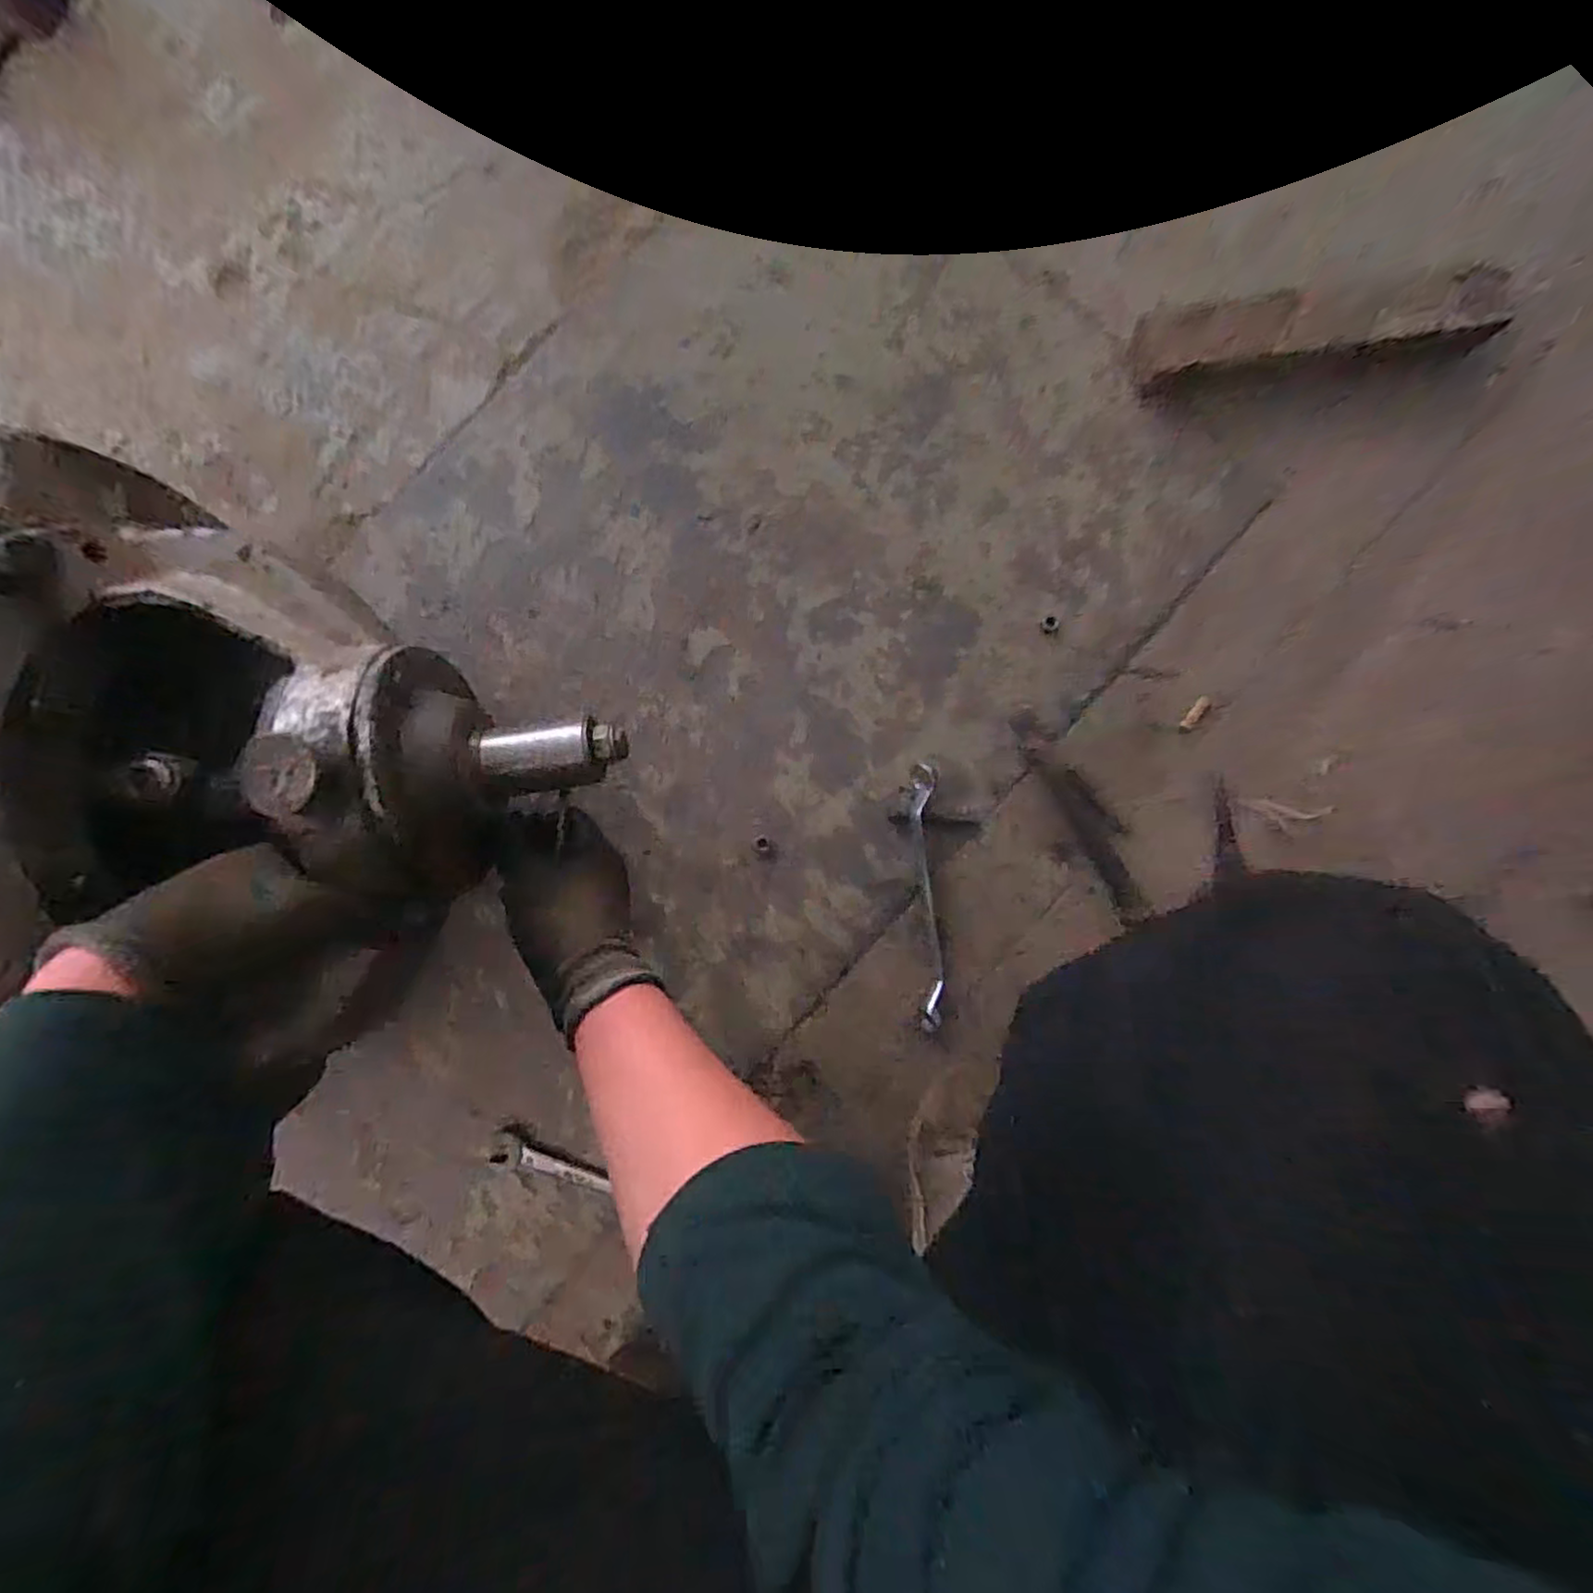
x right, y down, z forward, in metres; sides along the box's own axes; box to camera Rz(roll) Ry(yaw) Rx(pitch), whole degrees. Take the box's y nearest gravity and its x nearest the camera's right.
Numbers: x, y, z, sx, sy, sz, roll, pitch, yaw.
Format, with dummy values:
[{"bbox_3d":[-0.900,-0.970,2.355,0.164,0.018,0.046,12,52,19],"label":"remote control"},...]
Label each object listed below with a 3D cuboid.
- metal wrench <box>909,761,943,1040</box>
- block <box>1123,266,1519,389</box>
[{"bbox_3d":[0.125,0.096,0.659,0.023,0.020,0.251,-2,87,1],"label":"metal wrench"},{"bbox_3d":[0.510,-0.461,0.679,0.347,0.047,0.081,-6,87,1],"label":"block"}]

